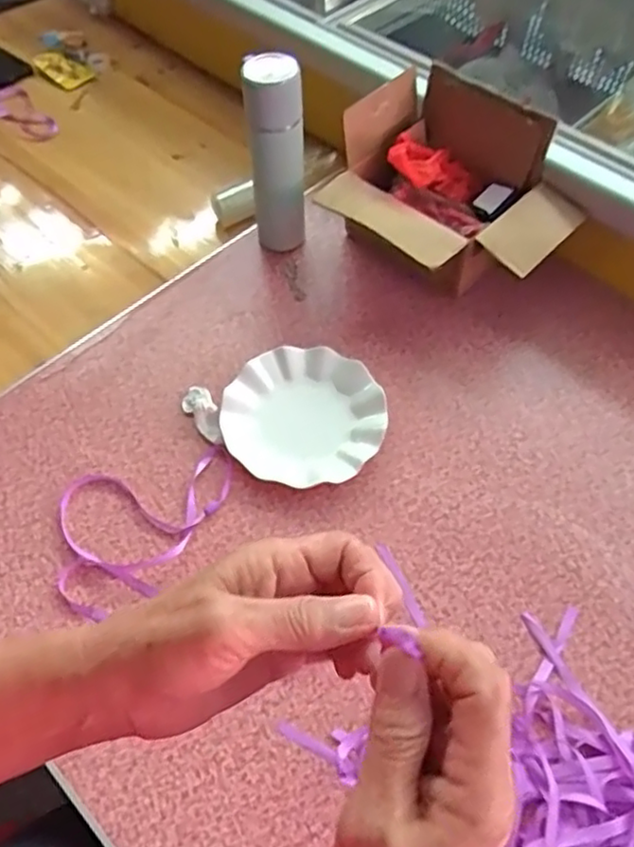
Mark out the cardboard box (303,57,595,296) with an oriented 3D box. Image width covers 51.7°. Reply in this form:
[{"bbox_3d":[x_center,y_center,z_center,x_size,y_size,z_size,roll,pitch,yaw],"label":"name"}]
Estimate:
[{"bbox_3d":[0.163,-0.273,0.822,0.275,0.172,0.224,35,64,20],"label":"cardboard box"}]

